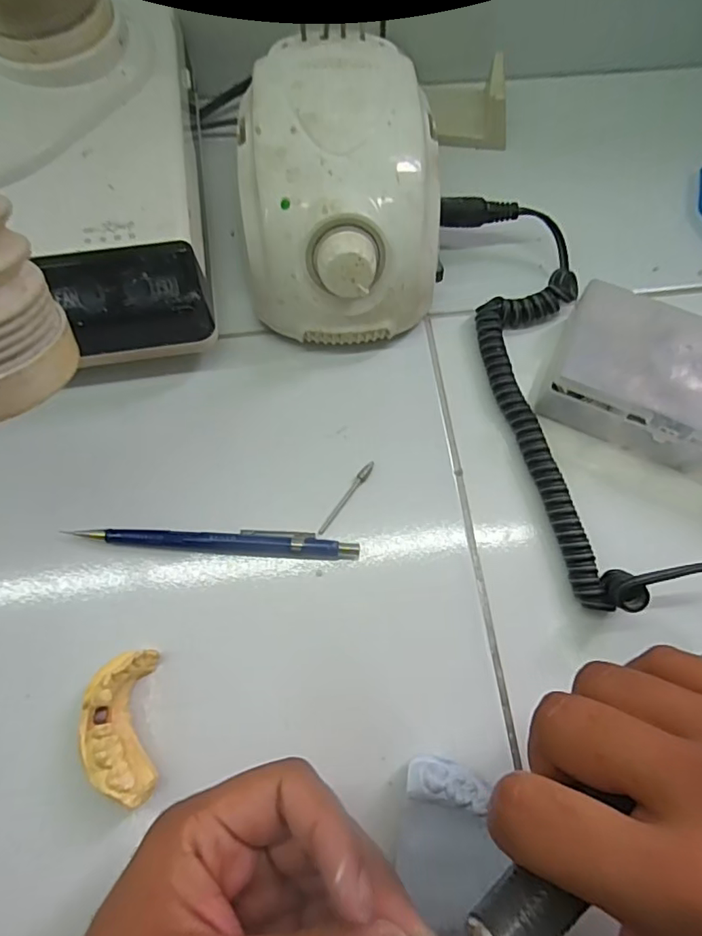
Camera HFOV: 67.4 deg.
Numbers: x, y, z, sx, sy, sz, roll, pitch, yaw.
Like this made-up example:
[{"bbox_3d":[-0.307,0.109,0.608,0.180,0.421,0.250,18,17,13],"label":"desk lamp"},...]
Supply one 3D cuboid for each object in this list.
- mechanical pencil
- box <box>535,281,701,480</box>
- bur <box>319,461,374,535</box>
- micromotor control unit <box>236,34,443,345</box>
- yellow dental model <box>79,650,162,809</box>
[{"bbox_3d":[-0.064,0.036,0.256,0.133,0.010,0.012,3,71,1],"label":"mechanical pencil"},{"bbox_3d":[0.163,-0.043,0.270,0.116,0.036,0.073,24,73,8],"label":"box"},{"bbox_3d":[-0.003,0.015,0.267,0.005,0.005,0.045,37,75,12],"label":"bur"},{"bbox_3d":[-0.006,-0.140,0.279,0.097,0.083,0.132,-5,71,-2],"label":"micromotor control unit"},{"bbox_3d":[-0.096,0.108,0.220,0.026,0.021,0.056,-7,71,-3],"label":"yellow dental model"}]

